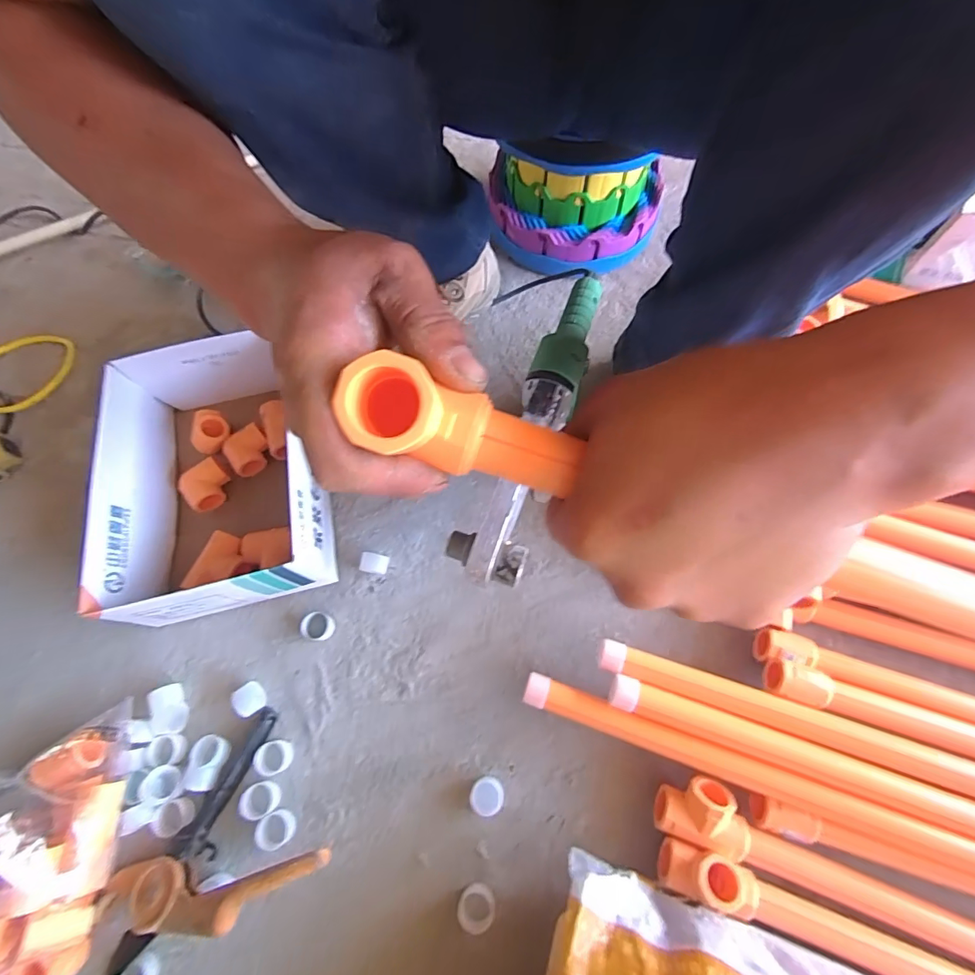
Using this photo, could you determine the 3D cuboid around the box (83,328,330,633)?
[{"bbox_3d":[-0.284,-0.018,0.504,0.195,0.105,0.286,-13,68,-3],"label":"box"}]

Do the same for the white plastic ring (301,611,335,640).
[{"bbox_3d":[-0.174,0.142,0.479,0.032,0.014,0.028,13,69,7],"label":"white plastic ring"}]

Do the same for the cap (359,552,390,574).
[{"bbox_3d":[-0.120,0.082,0.501,0.026,0.022,0.020,7,68,5],"label":"cap"}]

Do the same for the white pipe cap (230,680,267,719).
[{"bbox_3d":[-0.231,0.203,0.452,0.022,0.024,0.031,-30,70,-10],"label":"white pipe cap"}]

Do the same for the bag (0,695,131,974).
[{"bbox_3d":[-0.396,0.297,0.375,0.165,0.105,0.214,-2,67,2],"label":"bag"}]

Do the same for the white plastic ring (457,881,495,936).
[{"bbox_3d":[-0.009,0.347,0.388,0.030,0.013,0.032,-1,68,2],"label":"white plastic ring"}]

